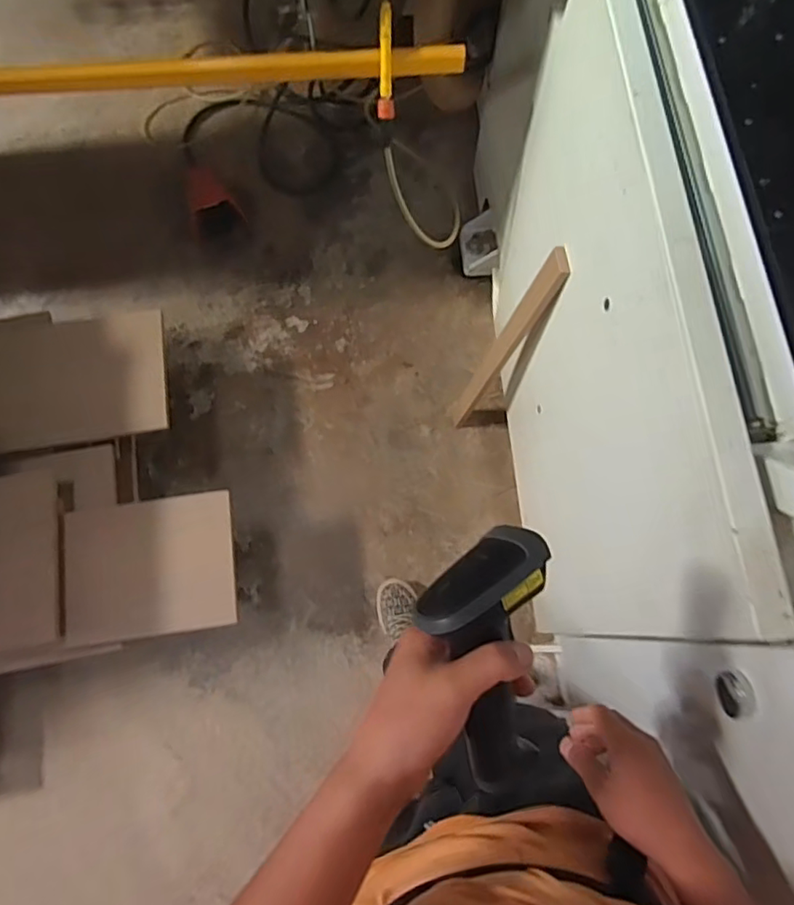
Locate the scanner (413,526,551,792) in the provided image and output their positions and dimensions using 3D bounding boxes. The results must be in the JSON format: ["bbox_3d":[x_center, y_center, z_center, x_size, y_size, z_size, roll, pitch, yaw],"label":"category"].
[{"bbox_3d":[0.059,0.139,0.381,0.083,0.060,0.164,-5,97,1],"label":"scanner"}]

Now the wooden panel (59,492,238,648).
[{"bbox_3d":[-0.521,0.242,1.211,0.346,0.020,0.282,-7,77,-8],"label":"wooden panel"}]

